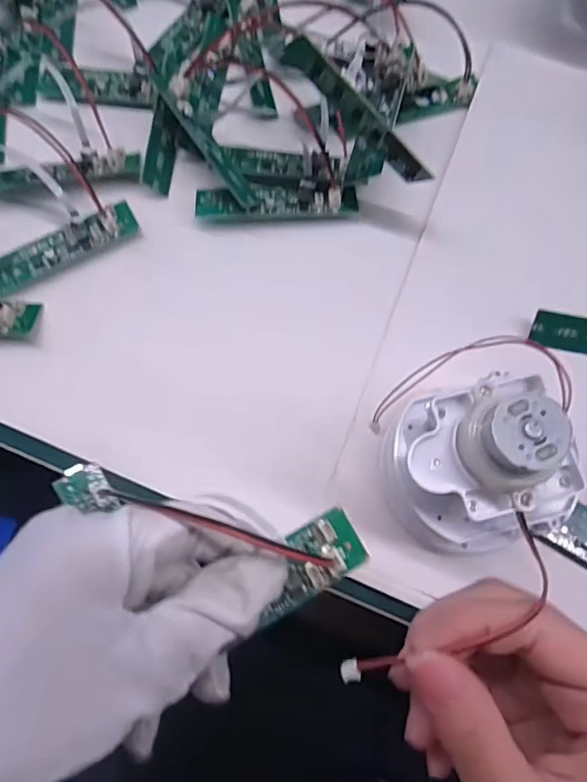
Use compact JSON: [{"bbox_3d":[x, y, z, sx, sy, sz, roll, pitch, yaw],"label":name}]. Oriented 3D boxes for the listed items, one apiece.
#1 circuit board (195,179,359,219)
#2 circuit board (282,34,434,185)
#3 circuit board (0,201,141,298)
[{"bbox_3d":[-0.008,-0.098,0.272,0.082,0.012,0.019,-2,72,-2],"label":"circuit board"},{"bbox_3d":[0.029,-0.117,0.228,0.080,0.013,0.004,35,75,-23],"label":"circuit board"},{"bbox_3d":[-0.116,-0.073,0.268,0.076,0.010,0.022,-27,74,-10],"label":"circuit board"}]

